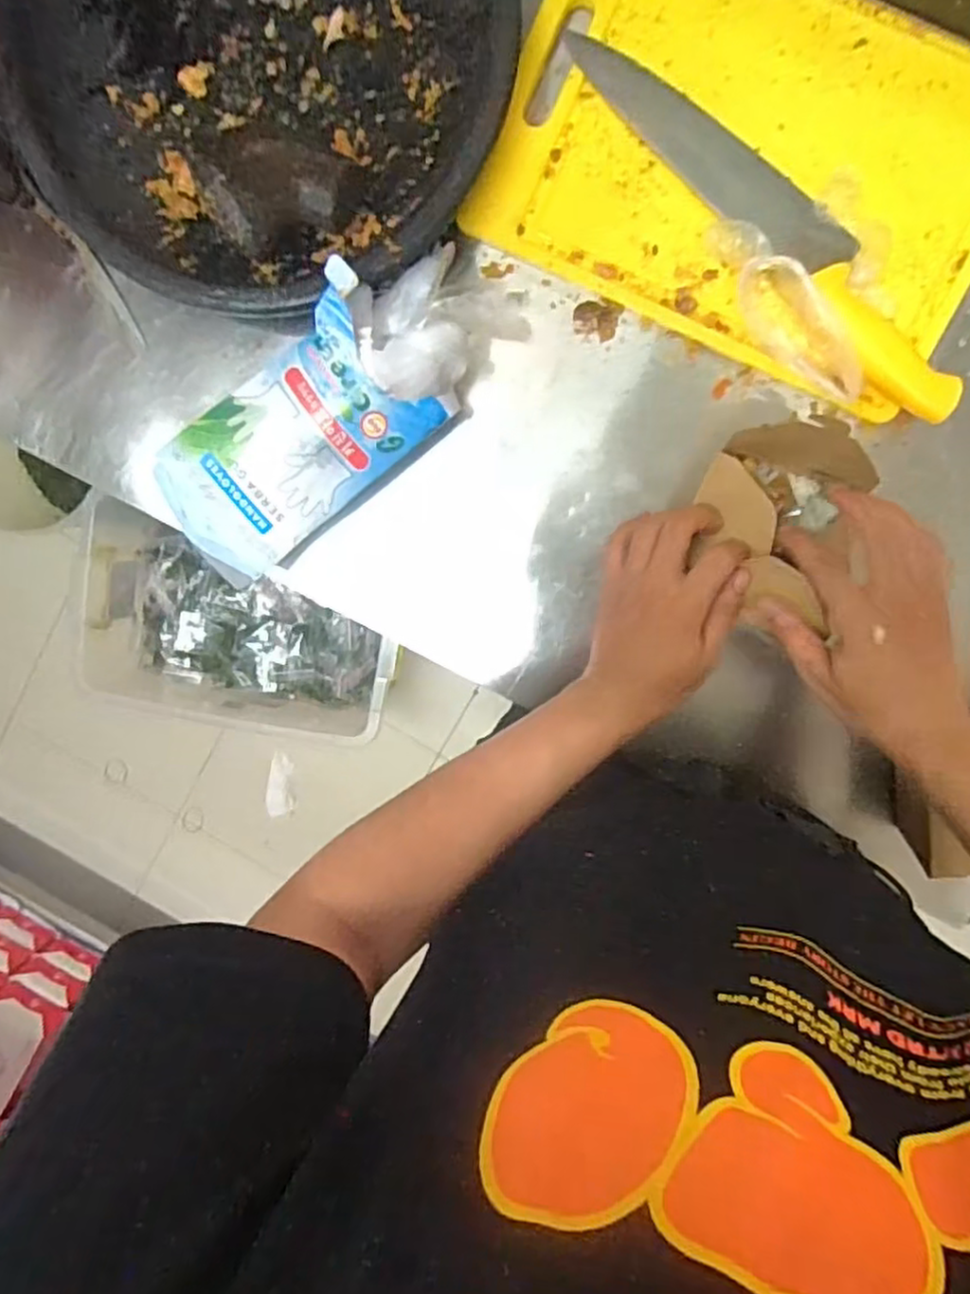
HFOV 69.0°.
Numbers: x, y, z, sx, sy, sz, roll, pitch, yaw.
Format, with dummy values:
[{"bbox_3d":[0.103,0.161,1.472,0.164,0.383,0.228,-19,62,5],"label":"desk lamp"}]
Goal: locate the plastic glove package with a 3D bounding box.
[{"bbox_3d":[-0.108,-0.167,0.507,0.286,0.062,0.110,-38,94,8],"label":"plastic glove package"}]

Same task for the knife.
[{"bbox_3d":[0.193,-0.290,0.473,0.055,0.031,0.348,-43,93,9],"label":"knife"}]

